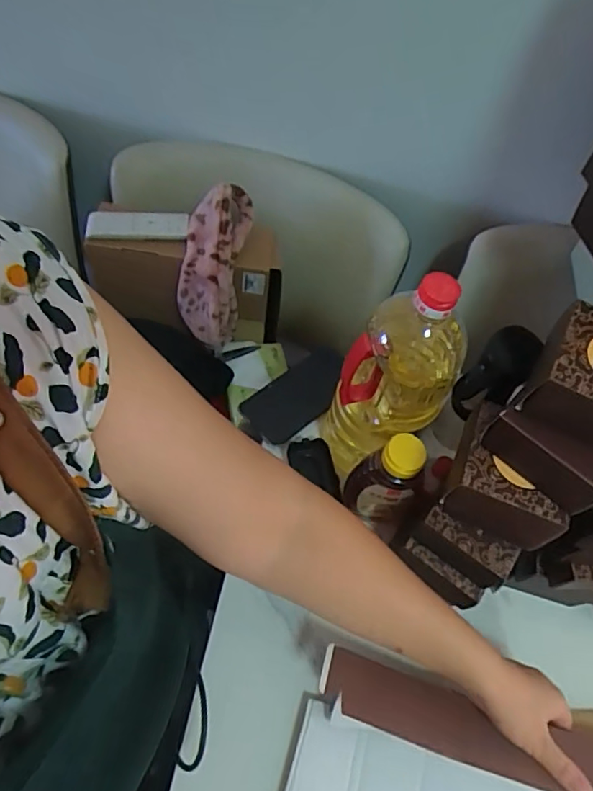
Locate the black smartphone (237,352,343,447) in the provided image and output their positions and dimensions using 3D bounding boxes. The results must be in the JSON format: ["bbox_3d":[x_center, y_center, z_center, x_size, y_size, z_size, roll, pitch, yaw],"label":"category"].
[{"bbox_3d":[0.001,0.004,0.679,0.072,0.148,0.010,59,24,9],"label":"black smartphone"}]

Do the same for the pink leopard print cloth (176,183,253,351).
[{"bbox_3d":[-0.118,-0.173,0.757,0.081,0.226,0.074,13,22,4],"label":"pink leopard print cloth"}]

